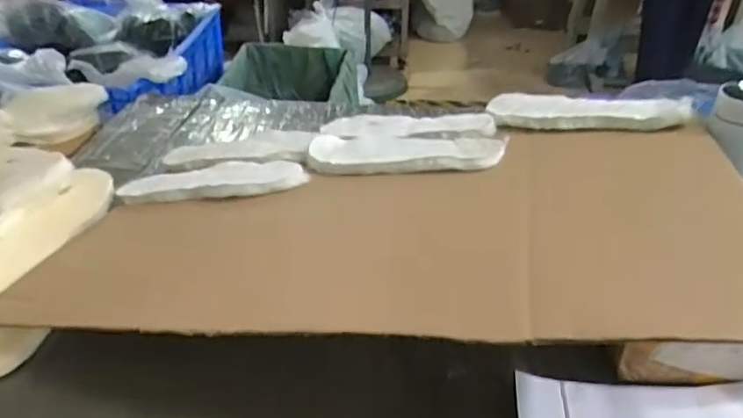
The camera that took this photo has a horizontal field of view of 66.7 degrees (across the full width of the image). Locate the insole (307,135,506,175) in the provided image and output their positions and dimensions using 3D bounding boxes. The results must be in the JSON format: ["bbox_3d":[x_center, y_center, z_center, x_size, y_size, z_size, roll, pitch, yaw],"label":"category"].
[{"bbox_3d":[0.041,-0.082,0.780,0.275,0.019,0.091,0,36,20],"label":"insole"}]

